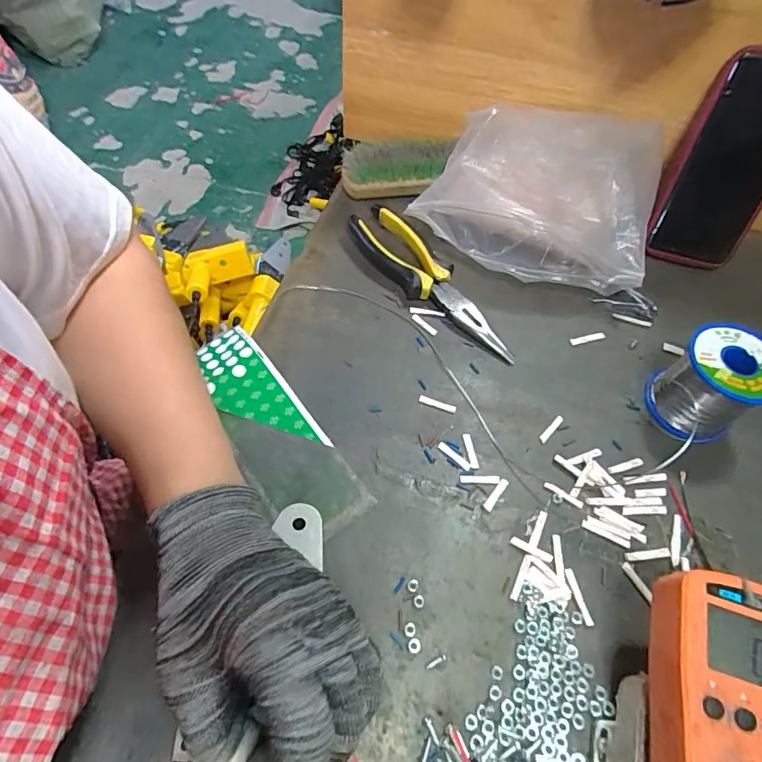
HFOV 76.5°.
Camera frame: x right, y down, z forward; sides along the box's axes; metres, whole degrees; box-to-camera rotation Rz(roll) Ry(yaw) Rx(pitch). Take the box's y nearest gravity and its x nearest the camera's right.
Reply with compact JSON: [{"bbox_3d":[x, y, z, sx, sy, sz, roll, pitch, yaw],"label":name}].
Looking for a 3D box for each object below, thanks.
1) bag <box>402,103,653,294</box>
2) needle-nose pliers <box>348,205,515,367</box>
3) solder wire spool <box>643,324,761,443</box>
[{"bbox_3d":[0.144,-0.167,0.440,0.202,0.093,0.133,21,59,8],"label":"bag"},{"bbox_3d":[0.044,-0.088,0.423,0.044,0.023,0.190,-34,66,-23],"label":"needle-nose pliers"},{"bbox_3d":[0.246,0.002,0.360,0.063,0.063,0.062,2,58,-3],"label":"solder wire spool"}]

